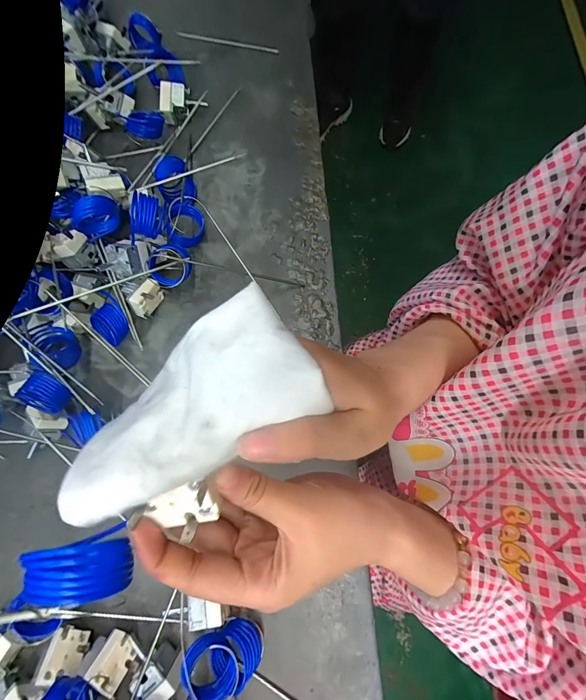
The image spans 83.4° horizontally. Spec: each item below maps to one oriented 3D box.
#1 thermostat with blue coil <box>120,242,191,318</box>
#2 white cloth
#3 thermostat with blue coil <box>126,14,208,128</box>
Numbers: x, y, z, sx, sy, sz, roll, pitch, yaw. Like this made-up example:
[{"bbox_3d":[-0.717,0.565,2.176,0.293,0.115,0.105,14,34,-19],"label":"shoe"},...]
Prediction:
[{"bbox_3d":[-0.149,-0.079,0.369,0.035,0.040,0.087,41,82,9],"label":"thermostat with blue coil"},{"bbox_3d":[-0.049,0.026,0.153,0.115,0.037,0.067,-34,79,-6],"label":"white cloth"},{"bbox_3d":[-0.168,-0.367,0.427,0.055,0.048,0.151,-25,78,-4],"label":"thermostat with blue coil"}]

